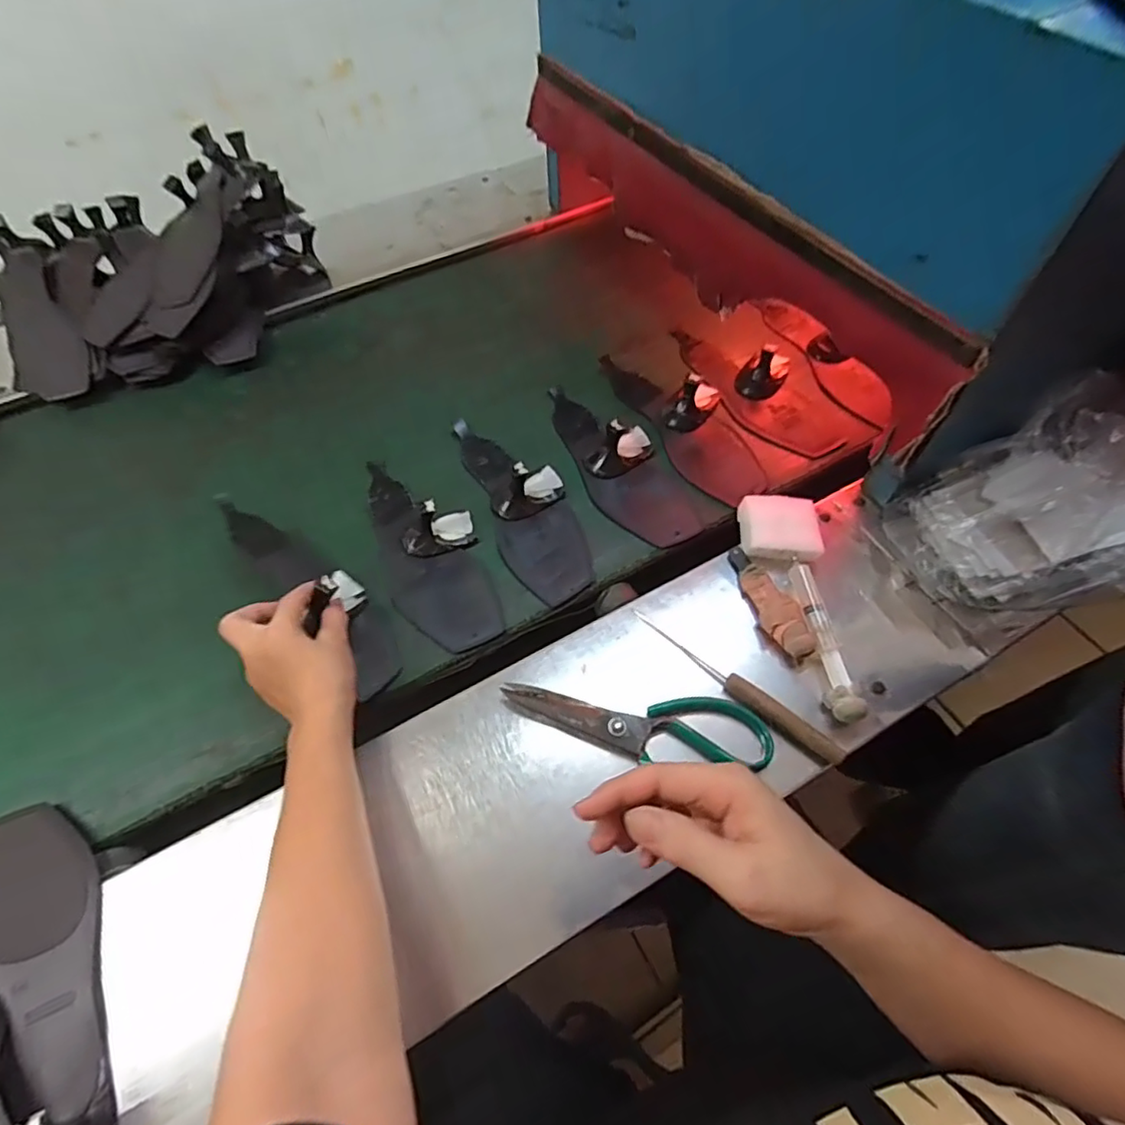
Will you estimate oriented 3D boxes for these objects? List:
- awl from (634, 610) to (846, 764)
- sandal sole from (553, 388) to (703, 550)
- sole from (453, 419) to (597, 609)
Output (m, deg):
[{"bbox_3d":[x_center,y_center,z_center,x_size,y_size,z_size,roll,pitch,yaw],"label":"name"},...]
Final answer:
[{"bbox_3d":[0.138,0.096,0.494,0.190,0.015,0.013,36,66,23],"label":"awl"},{"bbox_3d":[0.053,-0.119,0.639,0.096,0.049,0.245,-25,59,-12],"label":"sandal sole"},{"bbox_3d":[-0.039,-0.075,0.613,0.089,0.041,0.249,-20,58,-9],"label":"sole"}]

